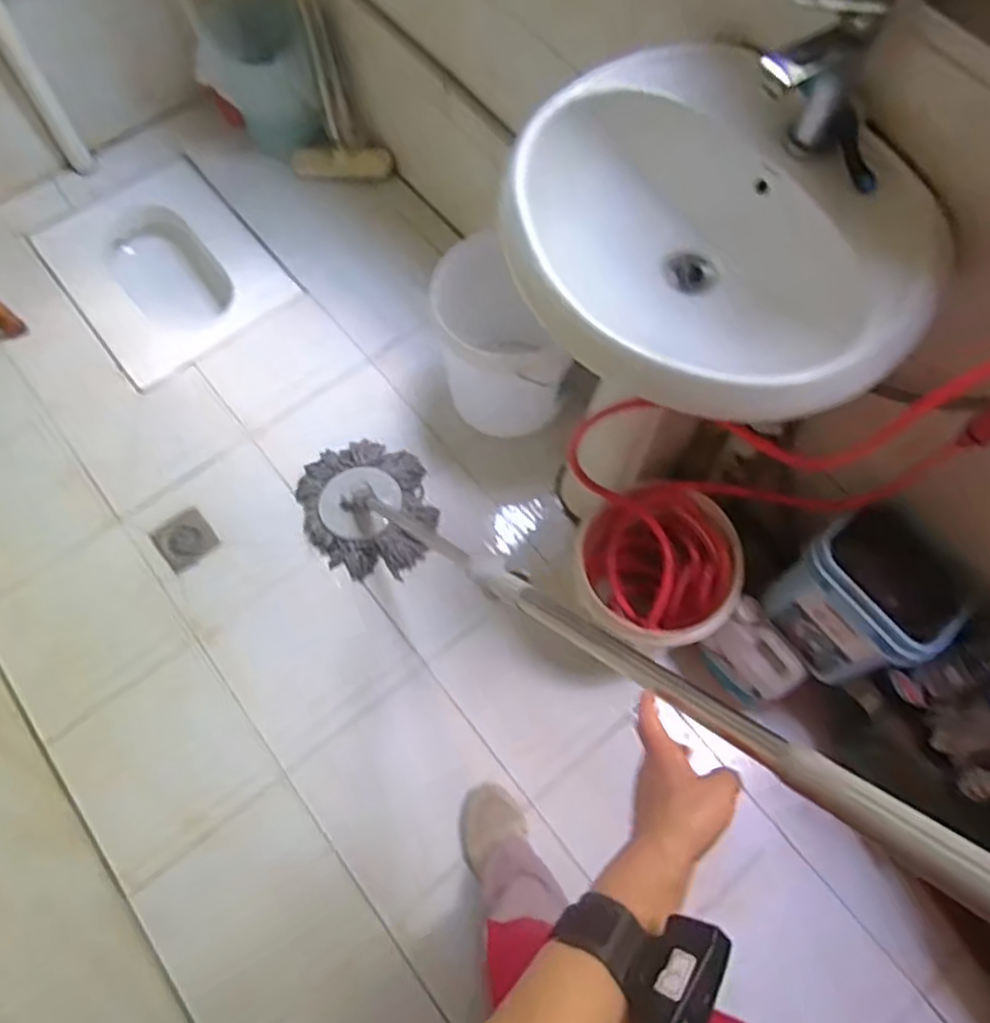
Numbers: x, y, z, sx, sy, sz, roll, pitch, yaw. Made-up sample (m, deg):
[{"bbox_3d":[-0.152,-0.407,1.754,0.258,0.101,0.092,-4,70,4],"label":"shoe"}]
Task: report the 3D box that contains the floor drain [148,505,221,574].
[{"bbox_3d":[-0.579,0.051,1.393,0.097,0.009,0.098,-37,74,-15],"label":"floor drain"}]

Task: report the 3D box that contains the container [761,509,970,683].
[{"bbox_3d":[0.530,0.120,1.064,0.181,0.188,0.191,-31,72,-13],"label":"container"}]

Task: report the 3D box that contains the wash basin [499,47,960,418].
[{"bbox_3d":[0.228,-0.275,0.815,0.361,0.207,0.422,-41,75,-16],"label":"wash basin"}]

